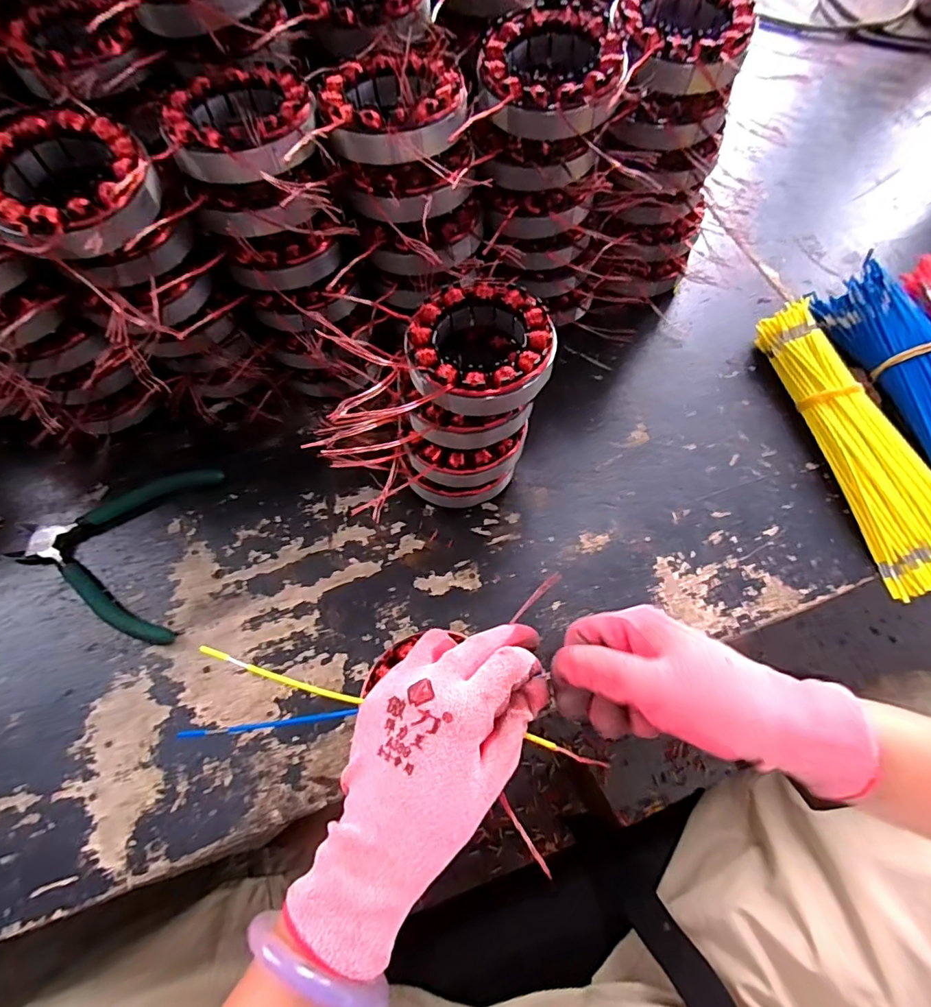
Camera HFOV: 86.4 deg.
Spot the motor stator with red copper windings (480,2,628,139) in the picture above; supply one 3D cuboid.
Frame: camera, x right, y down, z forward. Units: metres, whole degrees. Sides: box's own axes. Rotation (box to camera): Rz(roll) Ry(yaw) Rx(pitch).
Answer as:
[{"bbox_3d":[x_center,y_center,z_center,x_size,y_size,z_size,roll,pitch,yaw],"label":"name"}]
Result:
[{"bbox_3d":[0.052,-0.258,0.300,0.083,0.027,0.098,-1,66,-1],"label":"motor stator with red copper windings"}]

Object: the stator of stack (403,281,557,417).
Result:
[{"bbox_3d":[0.008,-0.096,0.297,0.085,0.023,0.086,-4,66,-2],"label":"stator of stack"}]

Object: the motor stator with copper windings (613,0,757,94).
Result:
[{"bbox_3d":[0.135,-0.294,0.313,0.083,0.028,0.093,-6,67,-3],"label":"motor stator with copper windings"}]

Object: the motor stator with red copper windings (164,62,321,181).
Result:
[{"bbox_3d":[-0.128,-0.219,0.287,0.081,0.026,0.093,-12,67,-6],"label":"motor stator with red copper windings"}]

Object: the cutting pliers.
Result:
[{"bbox_3d":[-0.261,0.028,0.360,0.131,0.010,0.131,4,66,1],"label":"cutting pliers"}]

